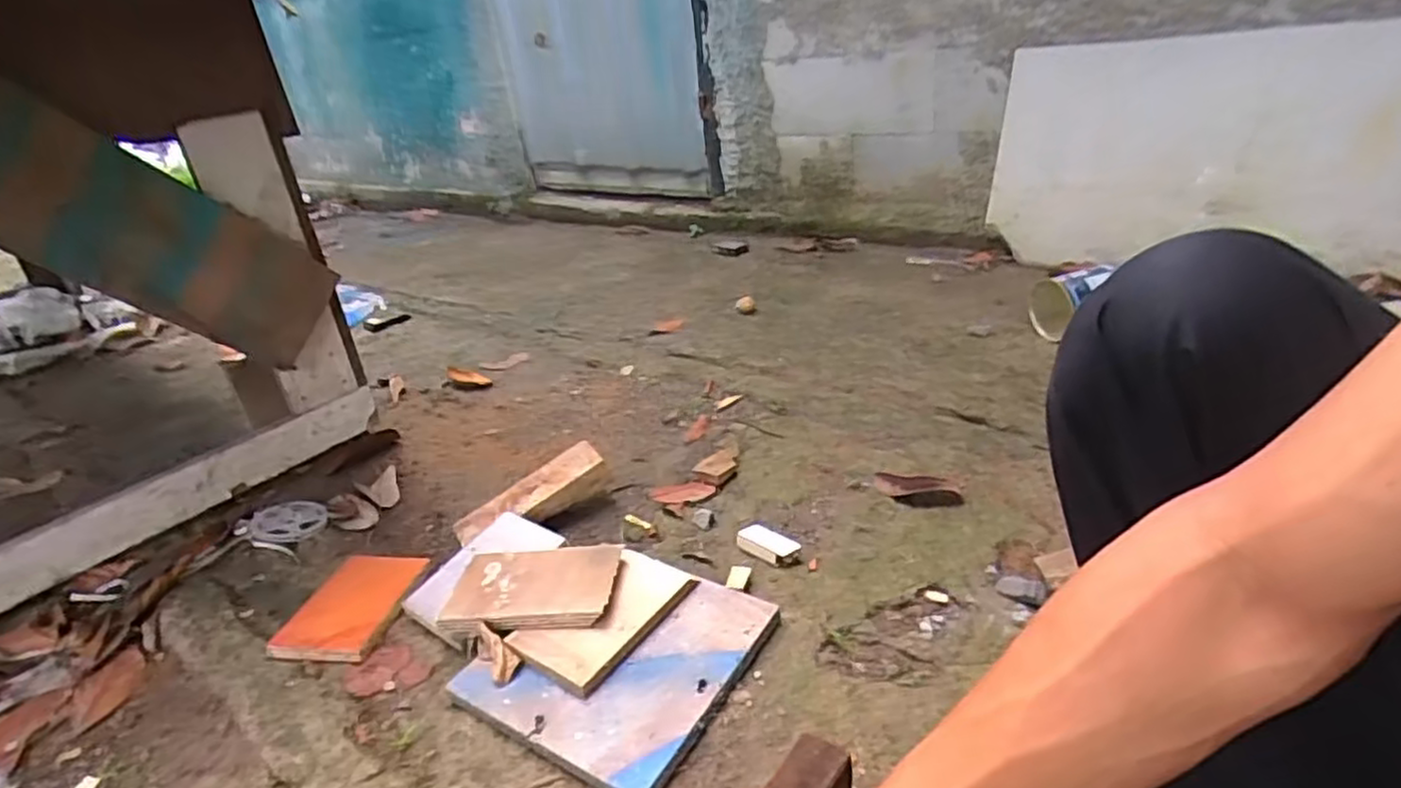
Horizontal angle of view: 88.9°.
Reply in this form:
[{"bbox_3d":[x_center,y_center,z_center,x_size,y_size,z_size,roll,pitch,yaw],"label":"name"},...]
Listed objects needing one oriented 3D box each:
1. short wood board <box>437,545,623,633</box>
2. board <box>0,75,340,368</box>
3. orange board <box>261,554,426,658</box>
[{"bbox_3d":[-0.187,0.214,0.798,0.184,0.015,0.124,-4,26,8],"label":"short wood board"},{"bbox_3d":[-0.718,-0.213,0.873,0.031,0.542,0.169,16,77,35],"label":"board"},{"bbox_3d":[-0.415,0.244,0.861,0.111,0.022,0.174,-2,28,11],"label":"orange board"}]

